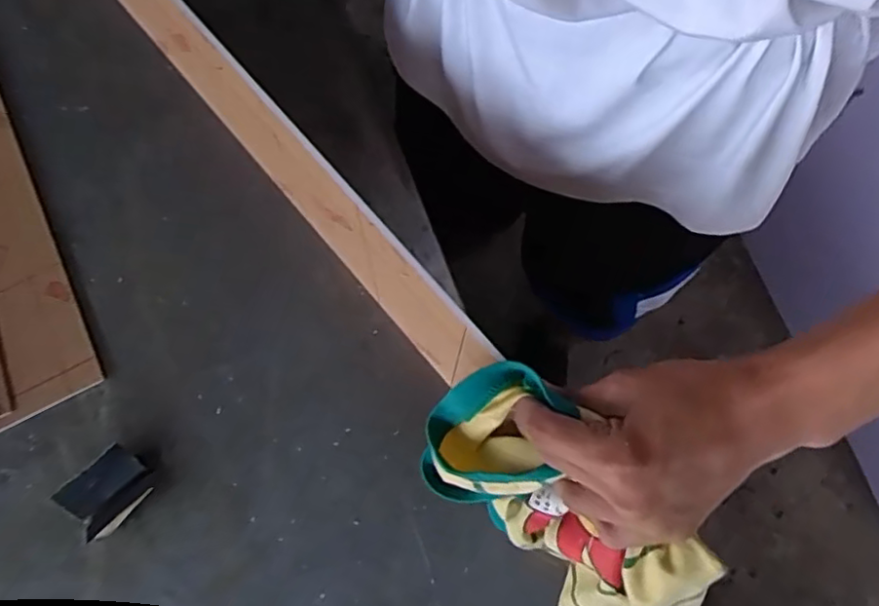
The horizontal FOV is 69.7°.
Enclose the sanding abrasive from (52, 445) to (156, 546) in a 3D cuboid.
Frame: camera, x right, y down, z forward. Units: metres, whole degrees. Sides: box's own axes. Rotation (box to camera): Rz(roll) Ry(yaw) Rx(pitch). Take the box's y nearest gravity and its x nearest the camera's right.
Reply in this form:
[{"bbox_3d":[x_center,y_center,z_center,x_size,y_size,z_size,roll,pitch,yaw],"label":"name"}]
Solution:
[{"bbox_3d":[-0.274,0.158,0.522,0.070,0.028,0.048,-42,80,-9],"label":"sanding abrasive"}]

